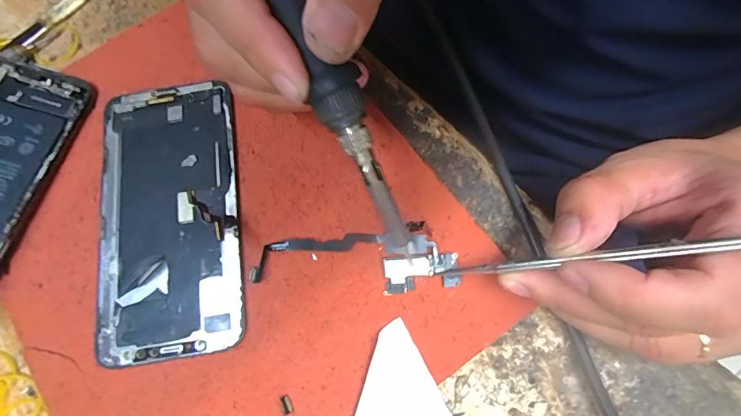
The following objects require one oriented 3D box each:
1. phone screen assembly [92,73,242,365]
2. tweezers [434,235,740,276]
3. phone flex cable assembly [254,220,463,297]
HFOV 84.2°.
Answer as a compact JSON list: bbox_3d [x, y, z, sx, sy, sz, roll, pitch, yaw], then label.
[{"bbox_3d":[-0.099,0.001,0.202,0.066,0.006,0.139,-9,72,-1],"label":"phone screen assembly"},{"bbox_3d":[0.093,0.015,0.140,0.154,0.009,0.004,-13,66,35],"label":"tweezers"},{"bbox_3d":[-0.008,0.026,0.191,0.094,0.005,0.030,-6,71,-1],"label":"phone flex cable assembly"}]

